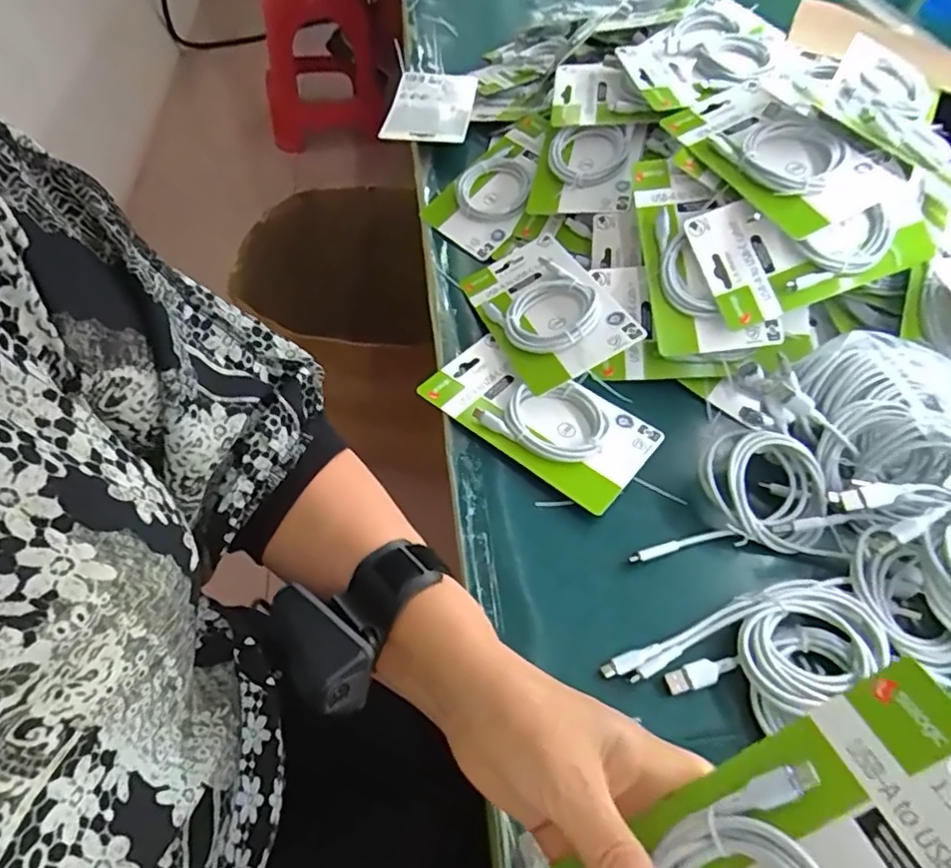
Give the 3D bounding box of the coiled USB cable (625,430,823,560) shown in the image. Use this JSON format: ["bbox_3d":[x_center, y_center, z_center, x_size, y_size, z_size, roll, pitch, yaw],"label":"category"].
[{"bbox_3d":[0.187,0.054,0.403,0.093,0.038,0.132,34,59,20],"label":"coiled USB cable"}]

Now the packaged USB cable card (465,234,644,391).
[{"bbox_3d":[0.057,-0.115,0.519,0.098,0.017,0.180,-31,48,3],"label":"packaged USB cable card"}]

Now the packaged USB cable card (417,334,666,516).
[{"bbox_3d":[0.050,-0.018,0.478,0.179,0.013,0.098,35,59,19],"label":"packaged USB cable card"}]

